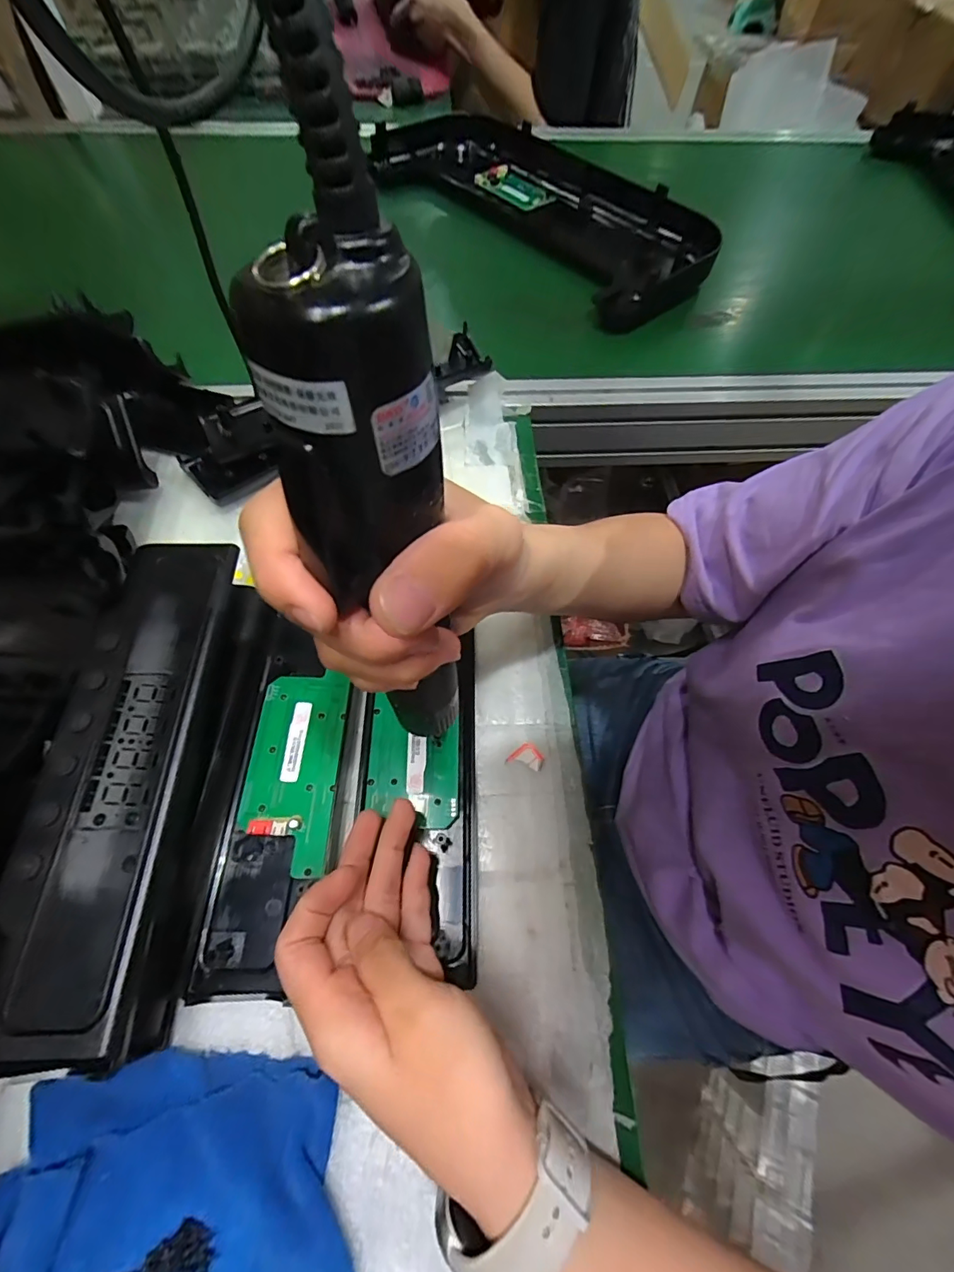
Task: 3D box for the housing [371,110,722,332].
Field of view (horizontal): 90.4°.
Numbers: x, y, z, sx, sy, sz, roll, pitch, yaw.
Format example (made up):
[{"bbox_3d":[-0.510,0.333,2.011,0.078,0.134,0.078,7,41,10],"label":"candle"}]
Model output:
[{"bbox_3d":[0.069,-0.575,0.634,0.197,0.085,0.533,-38,70,-19],"label":"housing"}]

